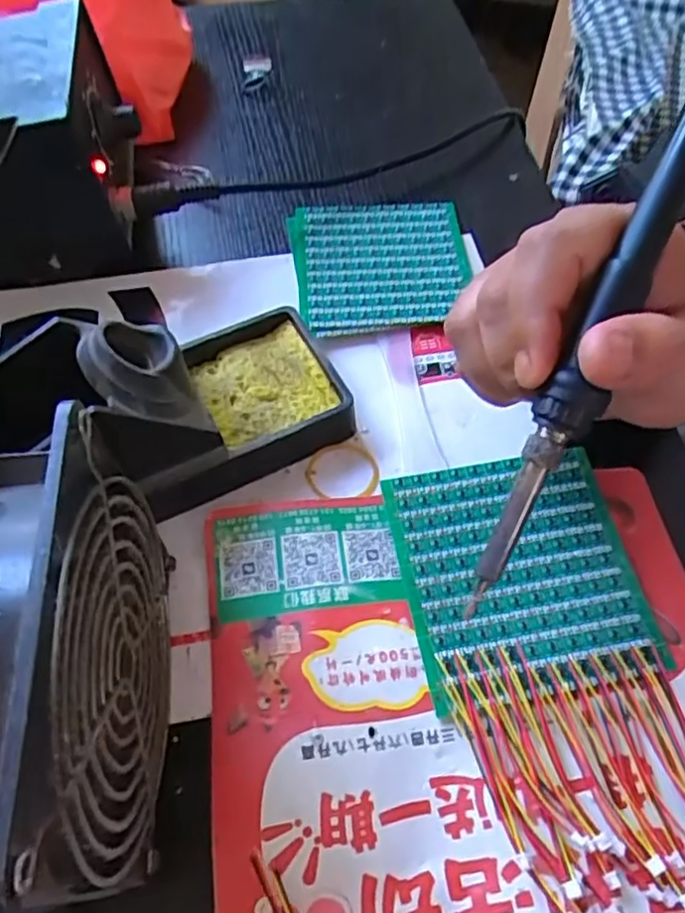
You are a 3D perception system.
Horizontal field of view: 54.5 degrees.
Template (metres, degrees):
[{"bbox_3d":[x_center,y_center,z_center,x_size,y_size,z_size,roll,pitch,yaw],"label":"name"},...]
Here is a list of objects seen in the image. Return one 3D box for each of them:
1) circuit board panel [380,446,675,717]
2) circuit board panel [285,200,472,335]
[{"bbox_3d":[0.072,0.044,0.277,0.094,0.008,0.093,-9,59,-6],"label":"circuit board panel"},{"bbox_3d":[0.022,-0.109,0.377,0.096,0.009,0.100,-5,59,-3],"label":"circuit board panel"}]

